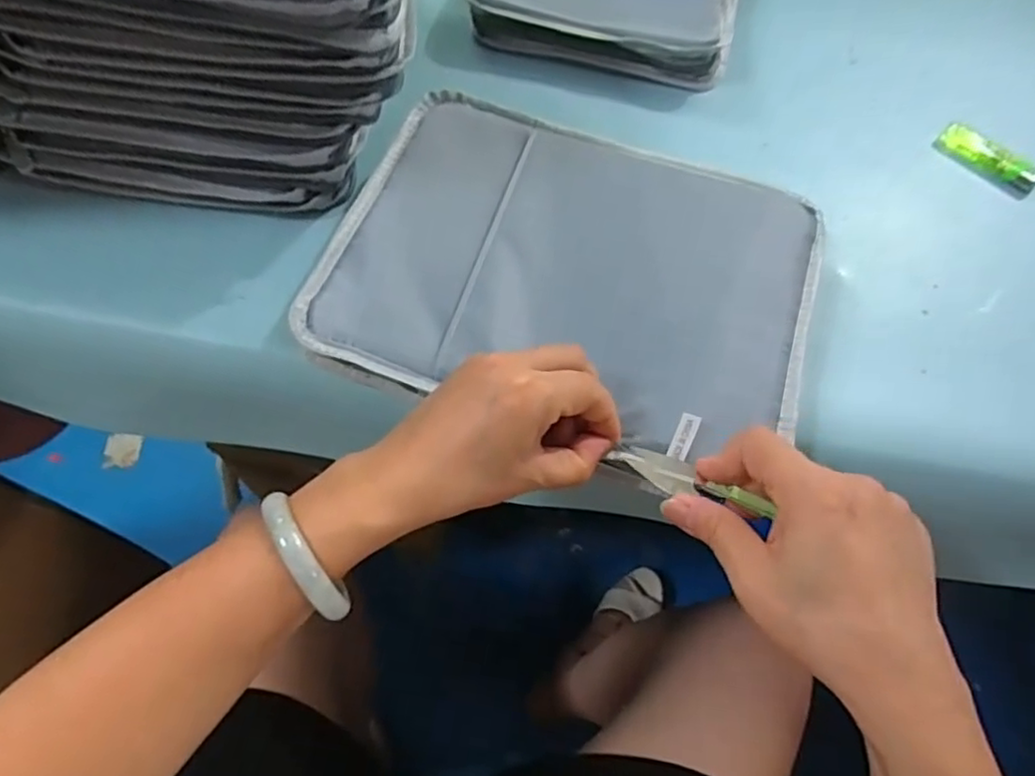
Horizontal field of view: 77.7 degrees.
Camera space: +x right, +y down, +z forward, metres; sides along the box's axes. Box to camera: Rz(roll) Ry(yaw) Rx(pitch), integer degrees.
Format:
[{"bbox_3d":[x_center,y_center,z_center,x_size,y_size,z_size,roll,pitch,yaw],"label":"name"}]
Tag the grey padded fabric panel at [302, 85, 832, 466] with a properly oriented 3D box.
[{"bbox_3d":[0.035,-0.075,0.391,0.284,0.025,0.208,17,63,7],"label":"grey padded fabric panel"}]

